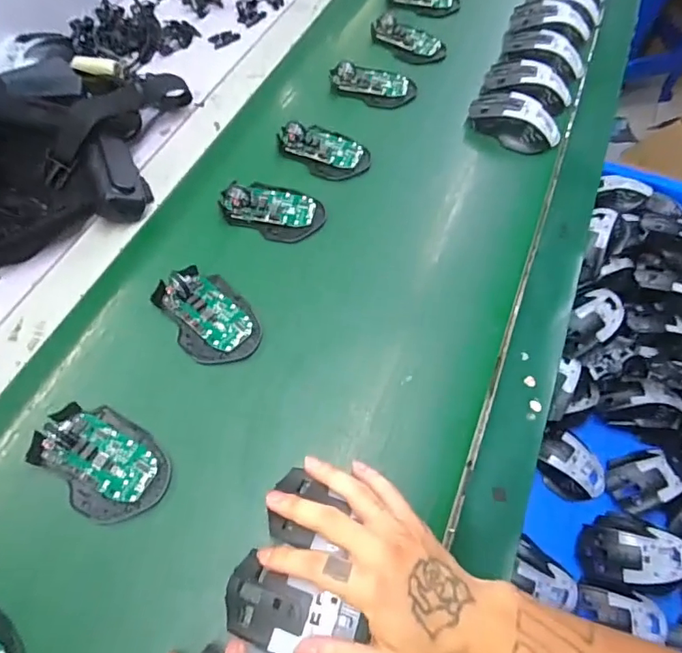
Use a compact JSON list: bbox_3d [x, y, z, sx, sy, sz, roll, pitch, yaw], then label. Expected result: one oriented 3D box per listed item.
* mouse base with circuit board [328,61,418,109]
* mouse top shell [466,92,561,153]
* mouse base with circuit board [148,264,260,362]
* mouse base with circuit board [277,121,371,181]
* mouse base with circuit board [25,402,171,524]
[{"bbox_3d":[0.044,-0.327,0.654,0.113,0.026,0.054,11,61,3],"label":"mouse base with circuit board"},{"bbox_3d":[0.218,-0.259,0.617,0.113,0.034,0.060,31,64,14],"label":"mouse top shell"},{"bbox_3d":[-0.128,-0.013,0.473,0.071,0.025,0.108,-36,68,-20],"label":"mouse base with circuit board"},{"bbox_3d":[-0.020,-0.216,0.590,0.107,0.022,0.068,28,64,12],"label":"mouse base with circuit board"},{"bbox_3d":[-0.197,0.110,0.404,0.113,0.027,0.073,31,64,14],"label":"mouse base with circuit board"}]

